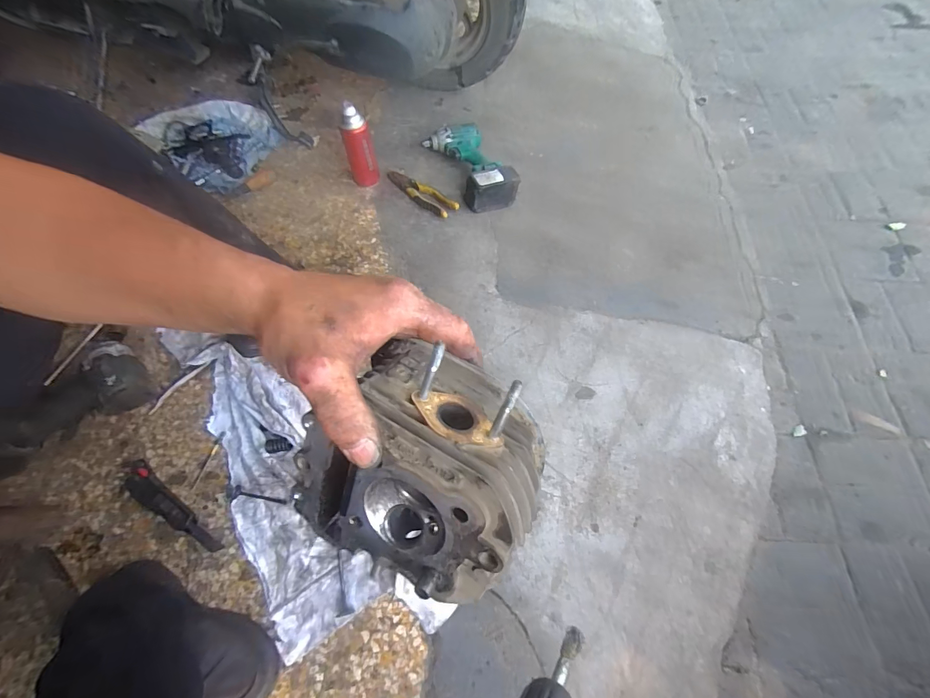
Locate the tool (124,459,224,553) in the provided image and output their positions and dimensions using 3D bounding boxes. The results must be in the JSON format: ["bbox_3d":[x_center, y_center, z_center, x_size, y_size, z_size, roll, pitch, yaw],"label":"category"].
[{"bbox_3d":[-0.443,0.242,0.606,0.199,0.018,0.043,35,69,17],"label":"tool"}]

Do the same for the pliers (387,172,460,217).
[{"bbox_3d":[-0.100,-0.351,0.909,0.189,0.027,0.056,37,70,18],"label":"pliers"}]

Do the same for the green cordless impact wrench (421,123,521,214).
[{"bbox_3d":[0.013,-0.414,0.927,0.134,0.080,0.227,-22,65,-10],"label":"green cordless impact wrench"}]

